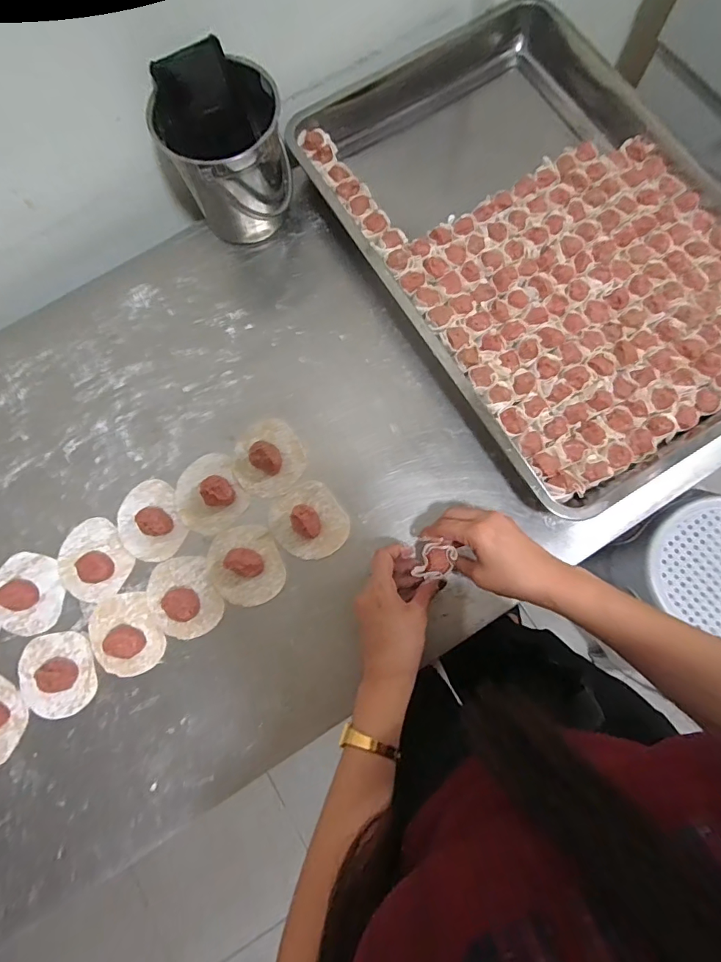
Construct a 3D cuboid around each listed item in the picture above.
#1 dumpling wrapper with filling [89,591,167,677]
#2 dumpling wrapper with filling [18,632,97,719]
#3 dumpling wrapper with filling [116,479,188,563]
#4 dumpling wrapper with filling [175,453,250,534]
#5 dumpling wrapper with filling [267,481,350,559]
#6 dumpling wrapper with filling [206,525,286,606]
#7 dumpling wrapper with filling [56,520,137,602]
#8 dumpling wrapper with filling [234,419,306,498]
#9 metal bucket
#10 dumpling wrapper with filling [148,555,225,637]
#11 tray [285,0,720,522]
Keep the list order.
[{"bbox_3d":[-0.251,0.162,0.484,0.070,0.023,0.087,-31,79,-6],"label":"dumpling wrapper with filling"},{"bbox_3d":[-0.320,0.203,0.480,0.076,0.016,0.083,0,77,0],"label":"dumpling wrapper with filling"},{"bbox_3d":[-0.236,0.044,0.509,0.069,0.020,0.088,-23,78,-5],"label":"dumpling wrapper with filling"},{"bbox_3d":[-0.171,0.012,0.512,0.074,0.023,0.088,-26,78,-5],"label":"dumpling wrapper with filling"},{"bbox_3d":[-0.057,0.041,0.498,0.074,0.028,0.085,-38,80,-8],"label":"dumpling wrapper with filling"},{"bbox_3d":[-0.125,0.089,0.492,0.074,0.024,0.086,-28,79,-6],"label":"dumpling wrapper with filling"},{"bbox_3d":[-0.296,0.086,0.505,0.073,0.016,0.087,-35,80,-7],"label":"dumpling wrapper with filling"},{"bbox_3d":[-0.105,-0.030,0.516,0.078,0.027,0.088,-20,78,-4],"label":"dumpling wrapper with filling"},{"bbox_3d":[-0.147,-0.373,0.529,0.132,0.150,0.114,-43,81,-8],"label":"metal bucket"},{"bbox_3d":[-0.191,0.123,0.488,0.072,0.023,0.087,-25,78,-5],"label":"dumpling wrapper with filling"},{"bbox_3d":[0.209,-0.292,0.550,0.387,0.064,0.595,-31,79,-6],"label":"tray"}]

